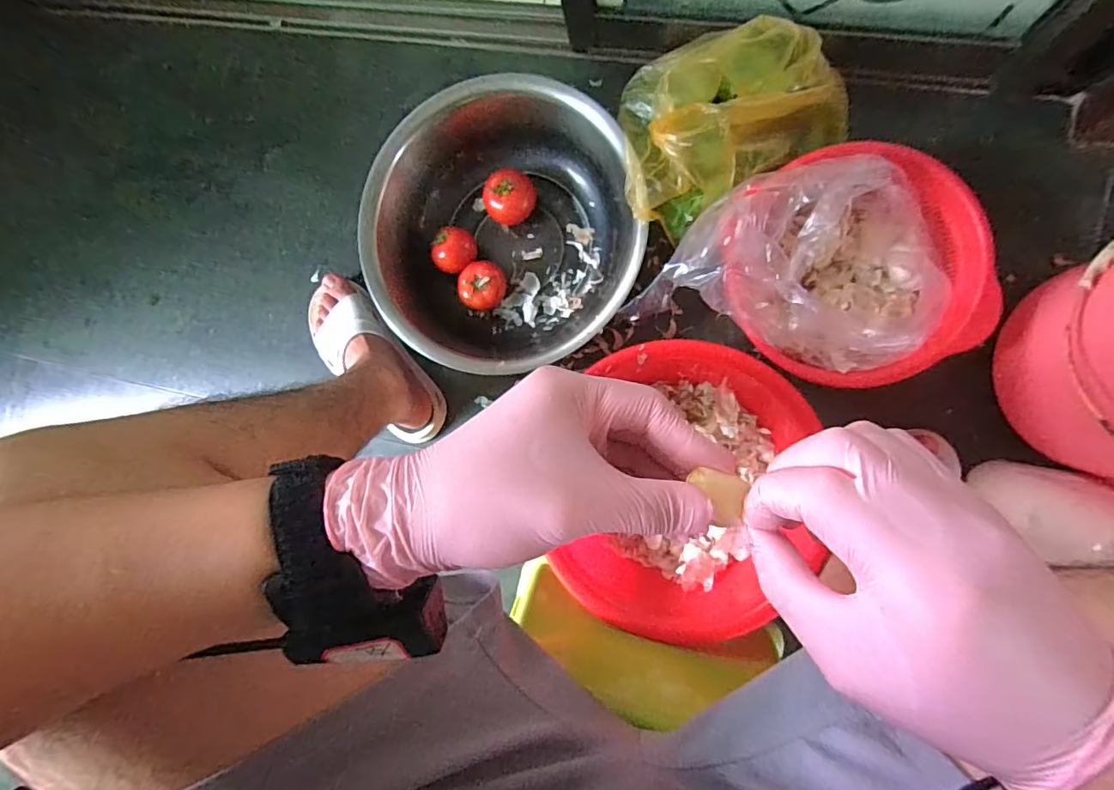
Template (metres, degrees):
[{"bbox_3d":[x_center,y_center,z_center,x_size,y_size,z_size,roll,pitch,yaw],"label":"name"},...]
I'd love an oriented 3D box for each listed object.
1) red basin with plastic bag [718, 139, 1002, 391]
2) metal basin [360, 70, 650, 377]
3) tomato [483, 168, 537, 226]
[{"bbox_3d":[0.331,-0.144,0.598,0.260,0.123,0.251,0,90,9],"label":"red basin with plastic bag"},{"bbox_3d":[-0.074,-0.221,0.718,0.347,0.126,0.359,0,90,9],"label":"metal basin"},{"bbox_3d":[-0.066,-0.276,0.730,0.065,0.056,0.067,0,90,9],"label":"tomato"}]

